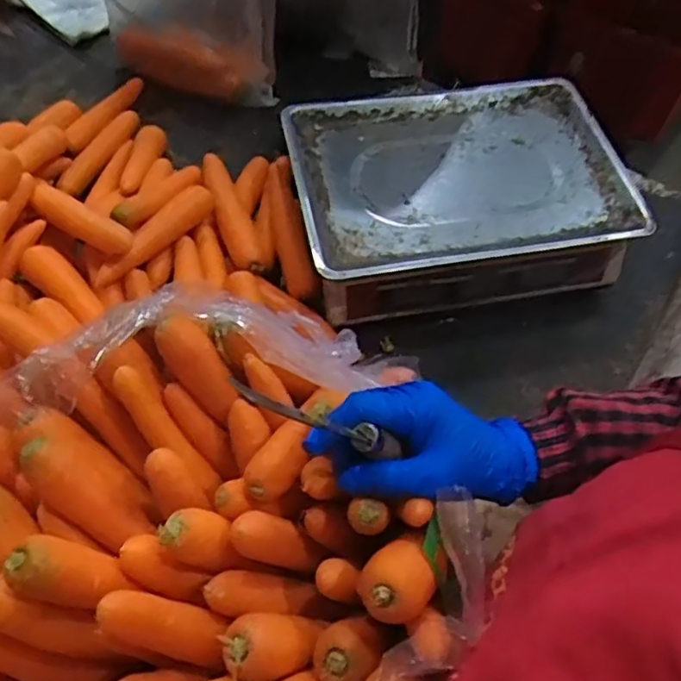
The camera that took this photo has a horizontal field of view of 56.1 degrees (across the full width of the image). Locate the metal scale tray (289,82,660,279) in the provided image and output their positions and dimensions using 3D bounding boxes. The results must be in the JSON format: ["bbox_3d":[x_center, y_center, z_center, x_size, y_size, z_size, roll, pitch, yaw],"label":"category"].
[{"bbox_3d":[0.127,-0.180,0.676,0.343,0.028,0.240,-9,59,-9],"label":"metal scale tray"}]

